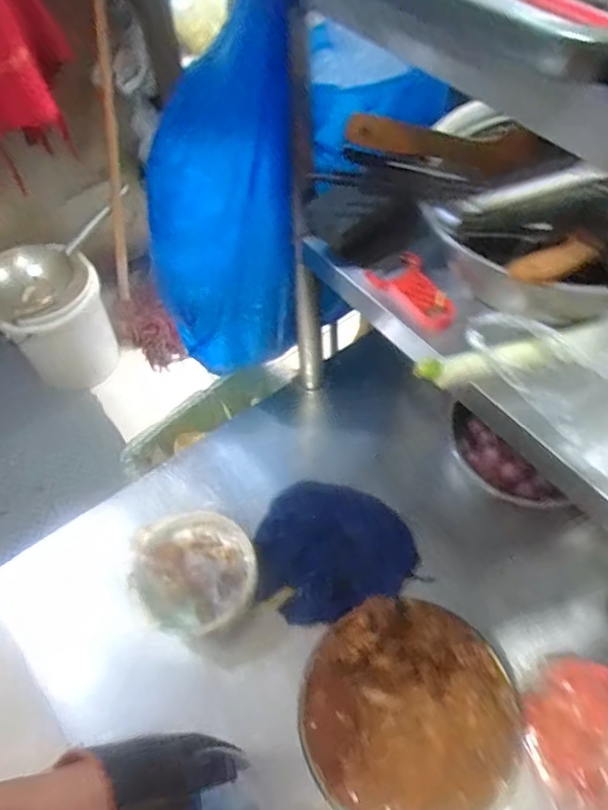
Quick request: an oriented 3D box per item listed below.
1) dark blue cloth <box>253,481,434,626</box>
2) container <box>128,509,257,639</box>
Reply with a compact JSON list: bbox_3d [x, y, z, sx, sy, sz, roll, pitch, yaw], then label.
[{"bbox_3d":[0.035,0.181,0.763,0.210,0.056,0.187,-17,58,-8],"label":"dark blue cloth"},{"bbox_3d":[-0.142,0.209,0.732,0.159,0.070,0.154,-8,58,-3],"label":"container"}]

